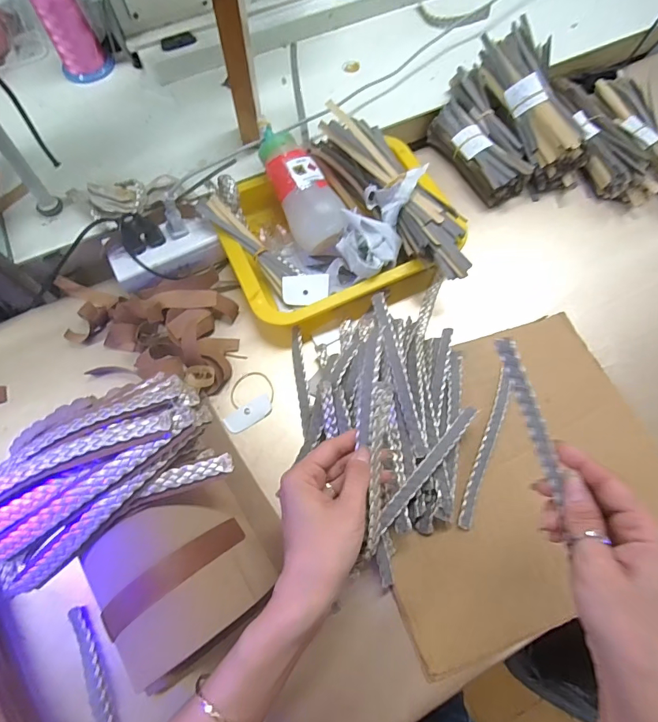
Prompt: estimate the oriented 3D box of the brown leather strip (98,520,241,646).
[{"bbox_3d":[-0.106,0.148,0.301,0.109,0.032,0.022,-24,70,-44],"label":"brown leather strip"}]

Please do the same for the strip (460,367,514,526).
[{"bbox_3d":[0.155,0.082,0.407,0.016,0.006,0.162,23,73,6],"label":"strip"}]

